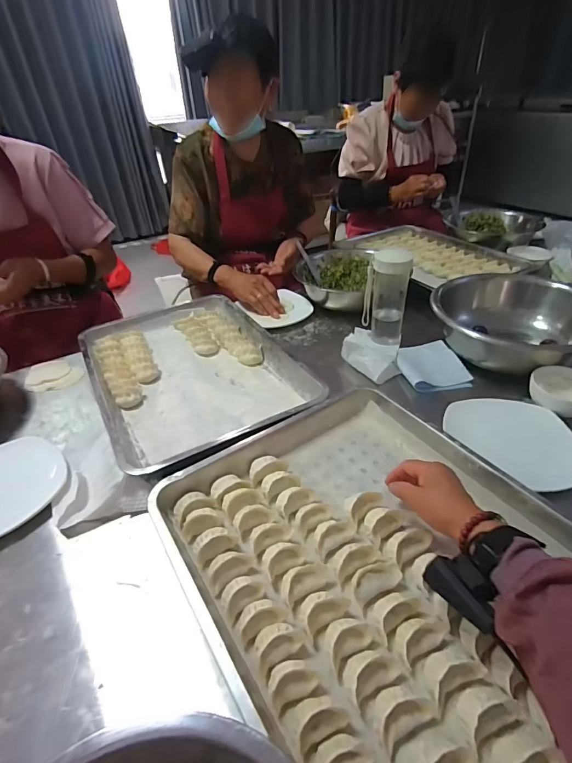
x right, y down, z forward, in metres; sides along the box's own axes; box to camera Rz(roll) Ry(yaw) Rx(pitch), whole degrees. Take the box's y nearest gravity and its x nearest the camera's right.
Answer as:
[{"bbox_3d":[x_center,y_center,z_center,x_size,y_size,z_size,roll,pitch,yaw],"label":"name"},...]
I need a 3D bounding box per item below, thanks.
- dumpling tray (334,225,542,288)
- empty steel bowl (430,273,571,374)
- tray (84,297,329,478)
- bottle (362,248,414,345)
[{"bbox_3d":[0.438,-0.399,1.261,0.362,0.037,0.522,-17,38,-14],"label":"dumpling tray"},{"bbox_3d":[0.449,-0.126,0.792,0.242,0.100,0.259,-21,40,-22],"label":"empty steel bowl"},{"bbox_3d":[-0.185,-0.031,0.787,0.342,0.050,0.511,-22,39,-21],"label":"tray"},{"bbox_3d":[0.208,-0.162,0.840,0.087,0.202,0.062,4,37,10],"label":"bottle"}]

